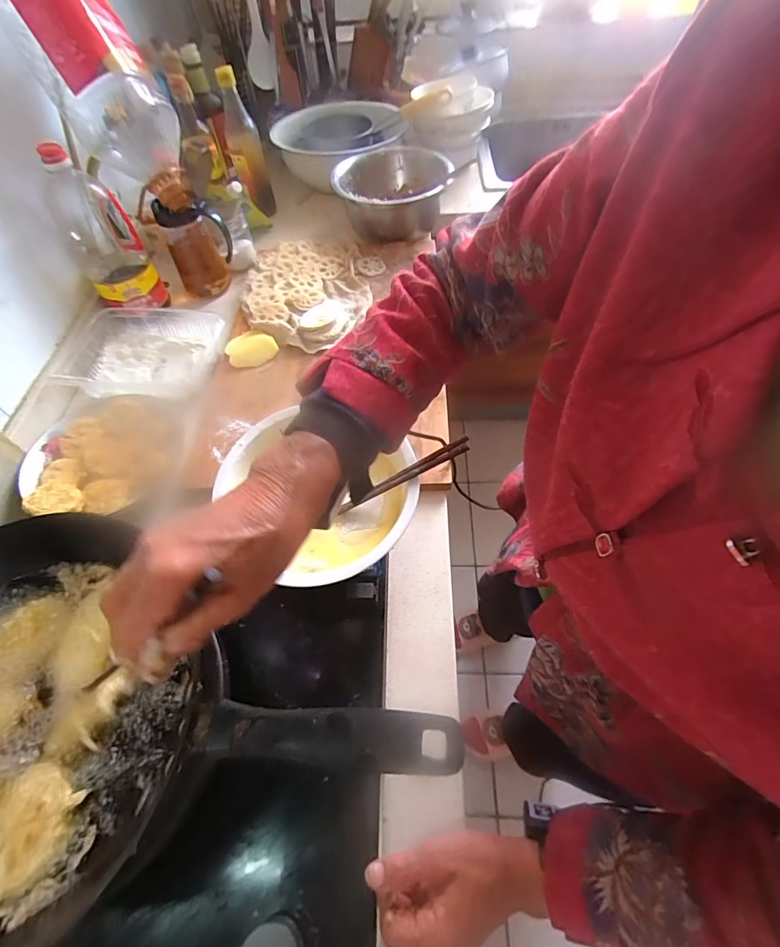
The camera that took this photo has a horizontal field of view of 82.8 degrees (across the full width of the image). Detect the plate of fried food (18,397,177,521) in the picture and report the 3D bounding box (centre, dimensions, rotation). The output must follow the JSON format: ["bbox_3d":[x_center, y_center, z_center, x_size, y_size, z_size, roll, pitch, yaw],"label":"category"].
[{"bbox_3d":[-0.372,-0.022,0.567,0.181,0.045,0.172,-2,56,3],"label":"plate of fried food"}]

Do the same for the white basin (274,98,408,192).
[{"bbox_3d":[-0.111,-0.724,0.964,0.265,0.086,0.253,-14,56,-5],"label":"white basin"}]

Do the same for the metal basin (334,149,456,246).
[{"bbox_3d":[0.008,-0.534,0.855,0.213,0.085,0.216,-2,56,3],"label":"metal basin"}]

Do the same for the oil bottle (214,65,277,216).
[{"bbox_3d":[-0.277,-0.620,0.856,0.059,0.240,0.073,-12,56,-4],"label":"oil bottle"}]

